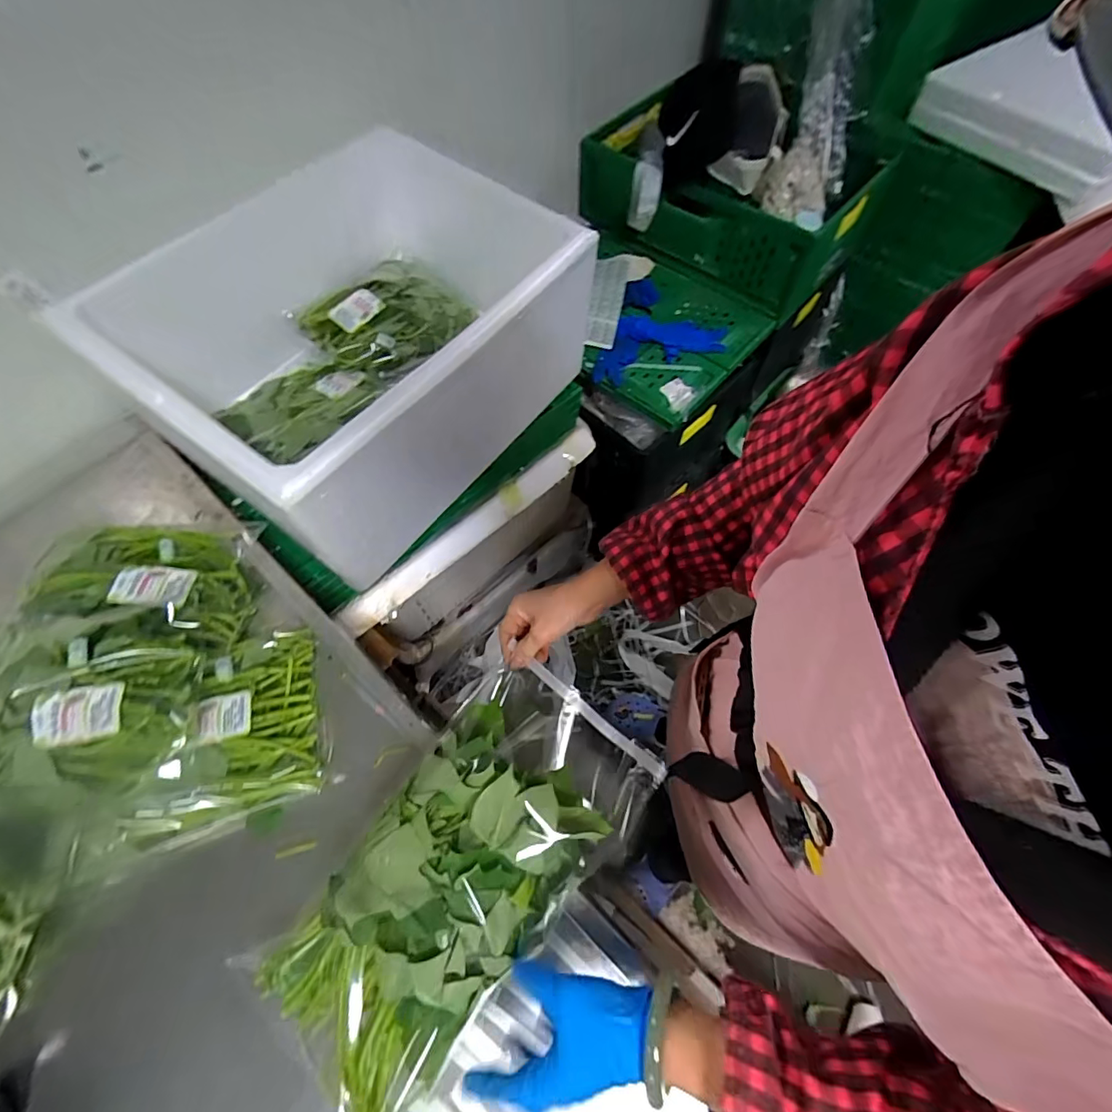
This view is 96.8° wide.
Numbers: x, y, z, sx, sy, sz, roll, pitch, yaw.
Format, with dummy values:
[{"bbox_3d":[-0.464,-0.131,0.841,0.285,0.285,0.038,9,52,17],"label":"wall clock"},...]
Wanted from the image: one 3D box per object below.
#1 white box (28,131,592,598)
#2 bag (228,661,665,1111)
[{"bbox_3d":[-0.268,-0.320,0.739,0.420,0.222,0.591,33,68,15],"label":"white box"},{"bbox_3d":[-0.090,0.292,0.459,0.190,0.104,0.381,37,70,17],"label":"bag"}]

